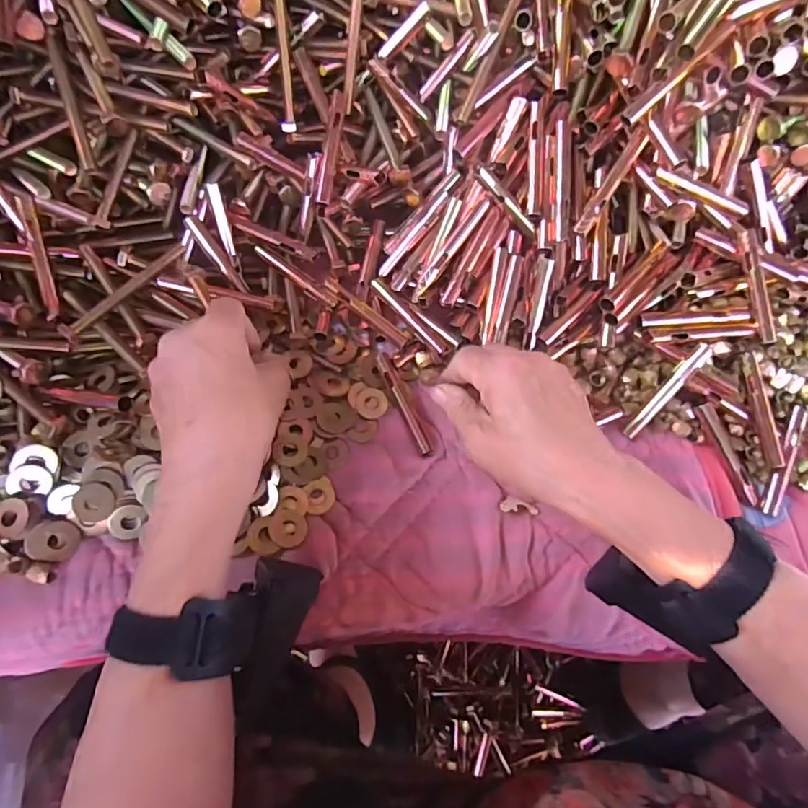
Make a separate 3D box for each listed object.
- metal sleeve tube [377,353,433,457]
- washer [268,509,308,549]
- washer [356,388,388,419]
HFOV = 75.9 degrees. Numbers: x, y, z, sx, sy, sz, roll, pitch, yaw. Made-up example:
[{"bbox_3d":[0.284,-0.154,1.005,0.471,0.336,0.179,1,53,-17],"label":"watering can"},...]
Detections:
[{"bbox_3d":[0.000,0.000,0.386,0.010,0.010,0.083,-23,72,-11],"label":"metal sleeve tube"},{"bbox_3d":[-0.077,0.083,0.345,0.024,0.005,0.025,1,69,-2],"label":"washer"},{"bbox_3d":[-0.024,-0.001,0.390,0.023,0.004,0.024,-5,69,-4],"label":"washer"}]

